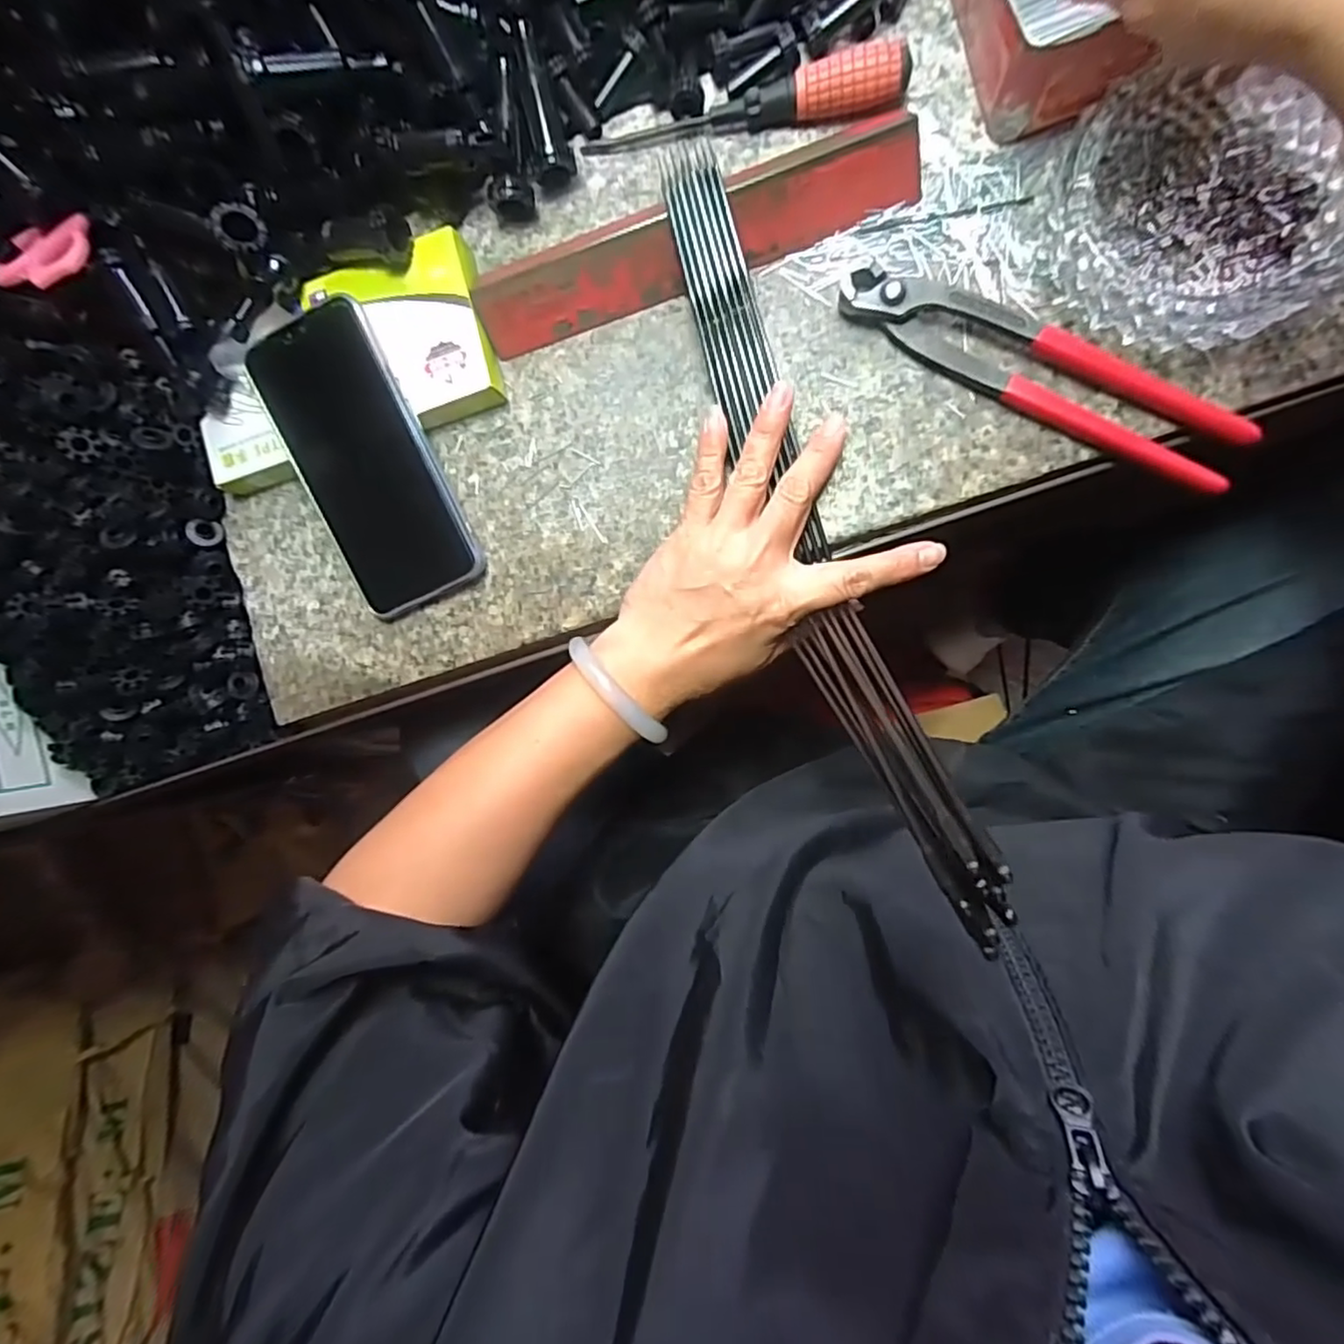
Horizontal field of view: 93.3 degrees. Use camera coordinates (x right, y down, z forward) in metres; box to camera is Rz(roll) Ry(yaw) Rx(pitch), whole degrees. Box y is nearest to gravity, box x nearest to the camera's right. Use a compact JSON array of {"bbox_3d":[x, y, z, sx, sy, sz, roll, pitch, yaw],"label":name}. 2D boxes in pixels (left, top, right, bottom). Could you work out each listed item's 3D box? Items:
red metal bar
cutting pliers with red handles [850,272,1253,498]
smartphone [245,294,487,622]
[{"bbox_3d":[0.008,-0.219,0.323,0.228,0.024,0.032,-14,89,9],"label":"red metal bar"},{"bbox_3d":[0.176,-0.150,0.303,0.194,0.014,0.045,32,96,7],"label":"cutting pliers with red handles"},{"bbox_3d":[-0.168,-0.112,0.347,0.075,0.009,0.157,-22,98,16],"label":"smartphone"}]

